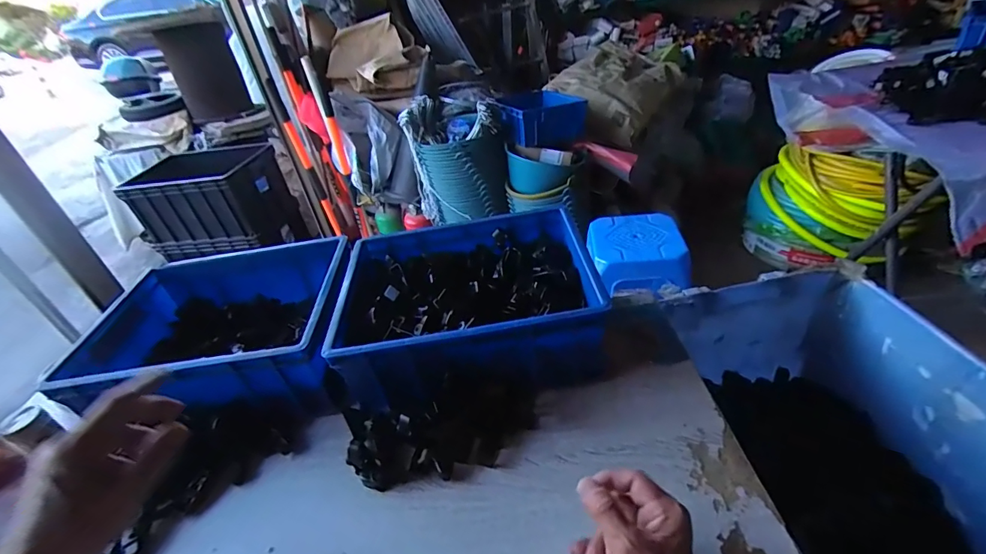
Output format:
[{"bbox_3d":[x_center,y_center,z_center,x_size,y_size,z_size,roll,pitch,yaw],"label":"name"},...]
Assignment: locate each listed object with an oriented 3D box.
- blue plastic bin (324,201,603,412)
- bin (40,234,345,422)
[{"bbox_3d":[-0.037,0.040,0.652,0.336,0.137,0.279,-8,36,2],"label":"blue plastic bin"},{"bbox_3d":[-0.390,0.083,0.665,0.349,0.116,0.305,-12,36,-3],"label":"bin"}]

